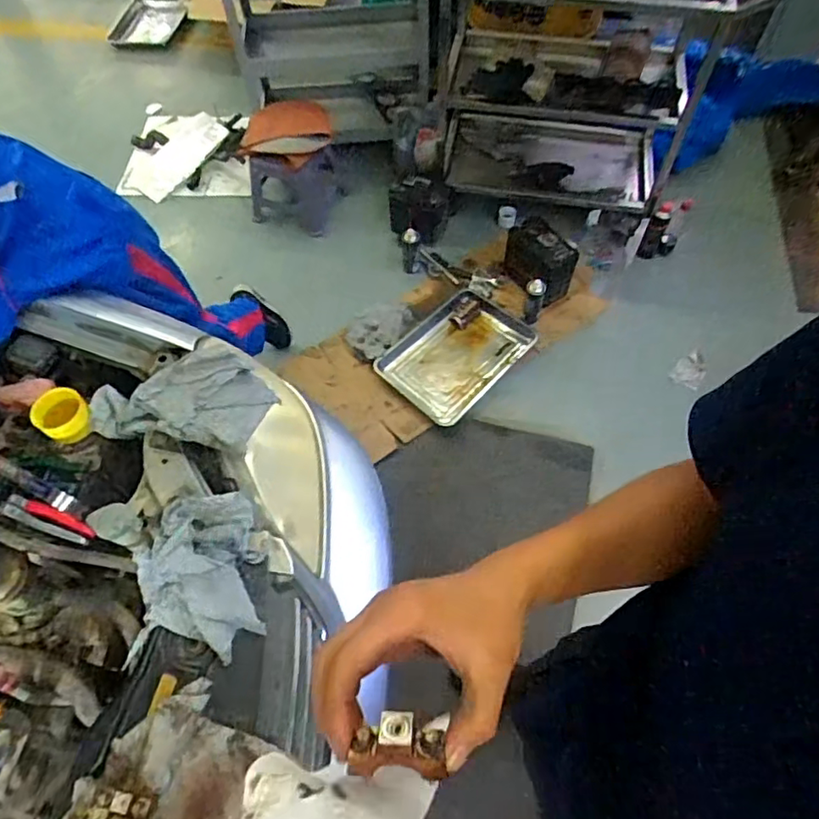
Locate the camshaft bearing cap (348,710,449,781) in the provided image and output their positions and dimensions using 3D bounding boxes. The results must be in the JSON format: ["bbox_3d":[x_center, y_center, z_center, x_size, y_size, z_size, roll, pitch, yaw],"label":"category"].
[{"bbox_3d":[-0.005,0.188,0.335,0.053,0.020,0.031,2,59,3],"label":"camshaft bearing cap"}]

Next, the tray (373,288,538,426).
[{"bbox_3d":[0.161,-0.187,1.970,0.457,0.069,0.339,-44,71,-12],"label":"tray"}]

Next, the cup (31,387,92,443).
[{"bbox_3d":[-0.518,0.007,0.886,0.074,0.045,0.072,-1,59,1],"label":"cup"}]

